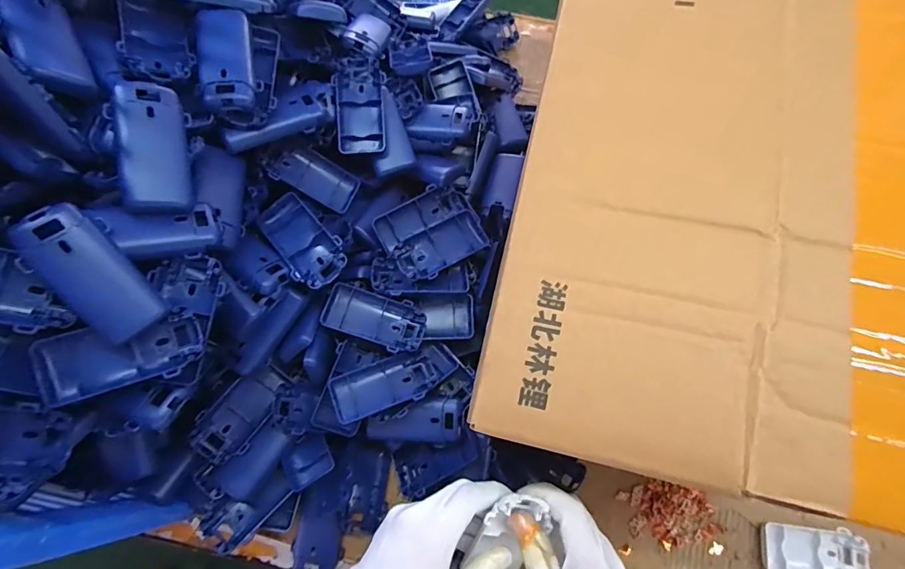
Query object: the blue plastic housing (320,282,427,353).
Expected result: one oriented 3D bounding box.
[{"bbox_3d":[-0.075,0.033,0.443,0.094,0.026,0.049,18,70,7],"label":"blue plastic housing"}]

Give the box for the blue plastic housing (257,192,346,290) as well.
[{"bbox_3d":[-0.140,-0.039,0.420,0.095,0.016,0.050,43,75,14],"label":"blue plastic housing"}]

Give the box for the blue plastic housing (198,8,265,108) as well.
[{"bbox_3d":[-0.193,-0.195,0.388,0.041,0.020,0.096,-12,70,-4],"label":"blue plastic housing"}]

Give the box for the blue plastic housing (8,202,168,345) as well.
[{"bbox_3d":[-0.240,-0.006,0.303,0.040,0.030,0.094,-36,111,-13],"label":"blue plastic housing"}]

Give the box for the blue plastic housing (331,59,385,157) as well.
[{"bbox_3d":[-0.093,-0.180,0.456,0.048,0.014,0.096,-2,89,-1],"label":"blue plastic housing"}]

